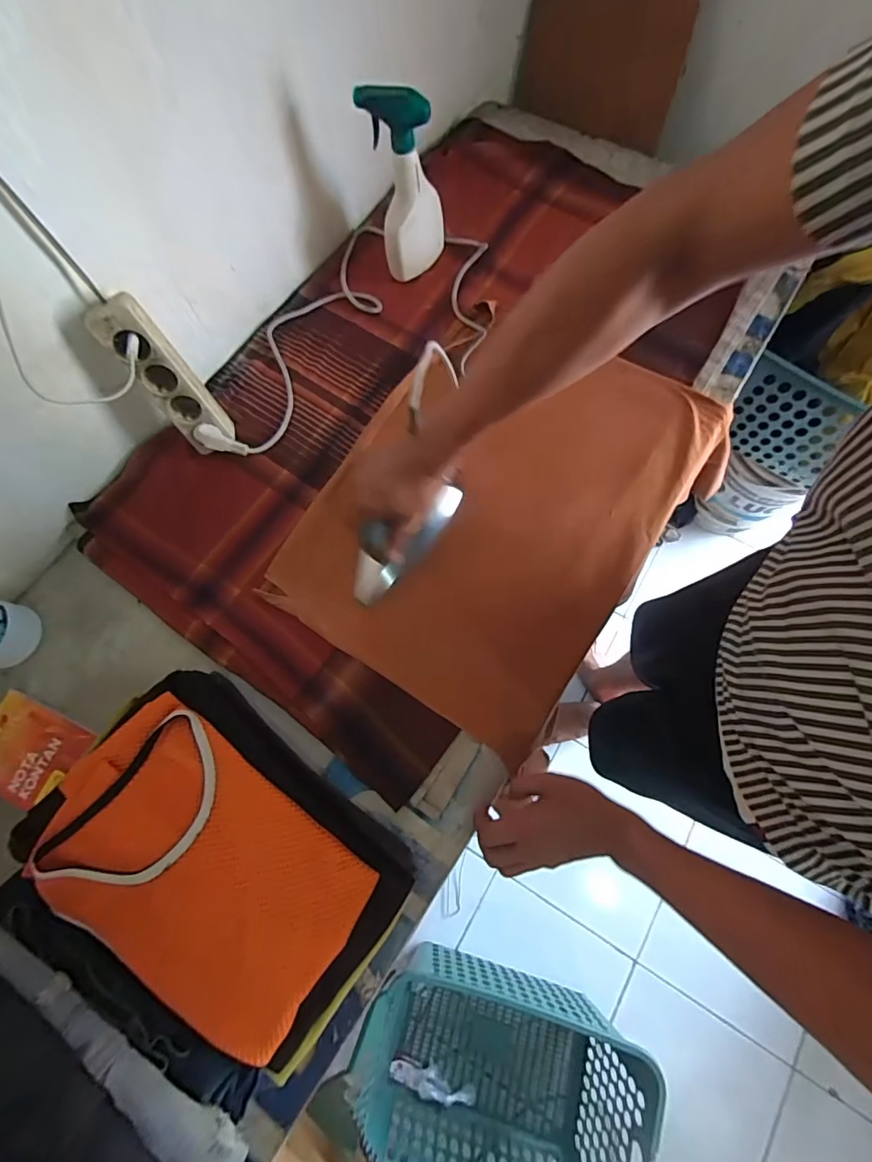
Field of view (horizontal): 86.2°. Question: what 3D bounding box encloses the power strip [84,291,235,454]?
[{"bbox_3d":[-0.339,-0.255,0.593,0.066,0.194,0.054,-43,56,-10],"label":"power strip"}]

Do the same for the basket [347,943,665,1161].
[{"bbox_3d":[0.117,1.089,1.009,0.569,0.304,0.437,7,74,5],"label":"basket"}]

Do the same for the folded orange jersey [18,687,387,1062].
[{"bbox_3d":[-0.224,0.266,0.437,0.296,0.032,0.183,35,78,11],"label":"folded orange jersey"}]

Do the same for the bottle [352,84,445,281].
[{"bbox_3d":[-0.040,-0.536,0.654,0.098,0.212,0.063,-5,73,2],"label":"bottle"}]

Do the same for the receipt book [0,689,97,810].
[{"bbox_3d":[-0.508,0.212,0.577,0.139,0.005,0.108,22,76,9],"label":"receipt book"}]

